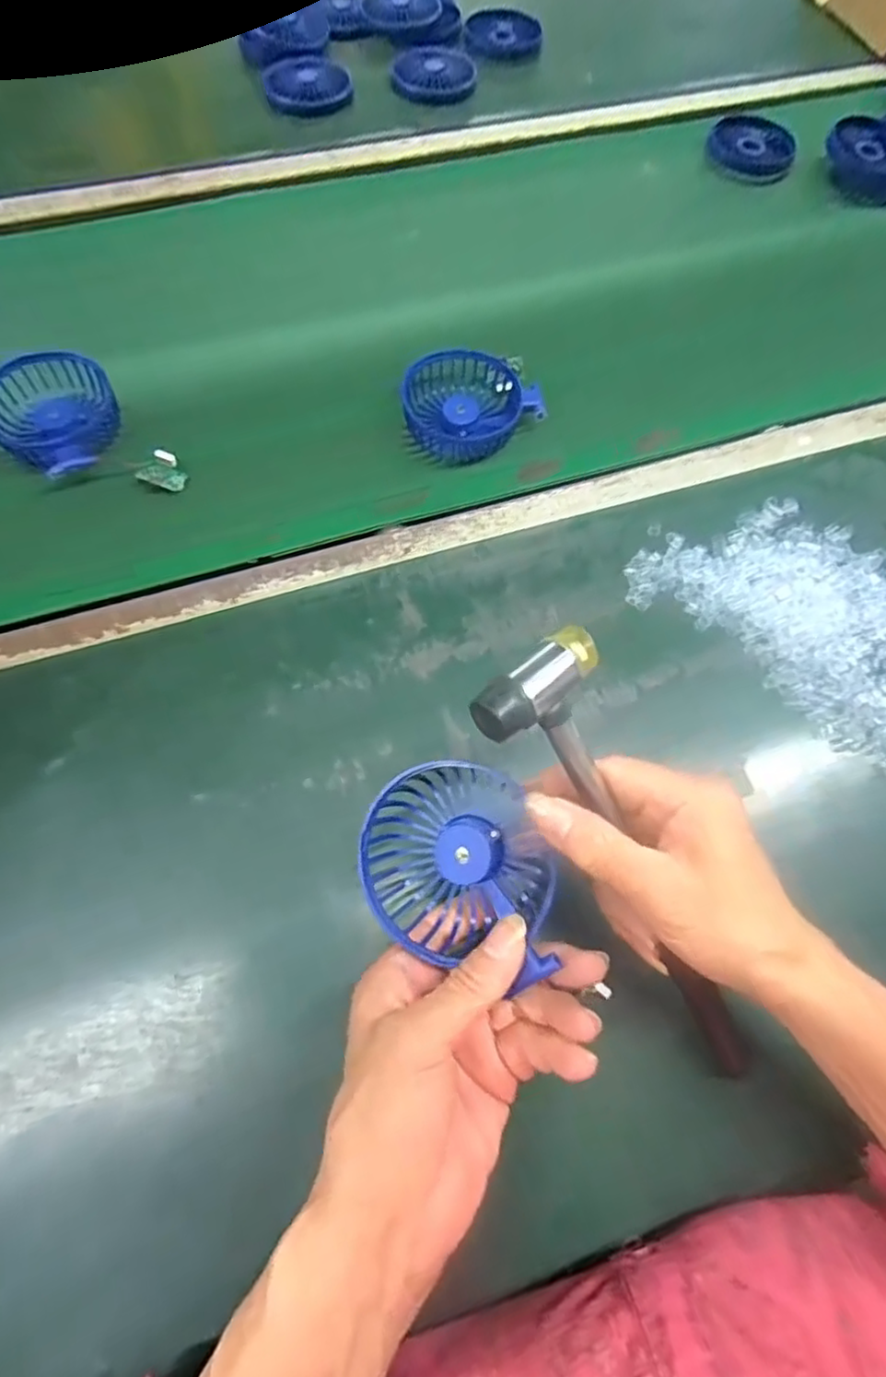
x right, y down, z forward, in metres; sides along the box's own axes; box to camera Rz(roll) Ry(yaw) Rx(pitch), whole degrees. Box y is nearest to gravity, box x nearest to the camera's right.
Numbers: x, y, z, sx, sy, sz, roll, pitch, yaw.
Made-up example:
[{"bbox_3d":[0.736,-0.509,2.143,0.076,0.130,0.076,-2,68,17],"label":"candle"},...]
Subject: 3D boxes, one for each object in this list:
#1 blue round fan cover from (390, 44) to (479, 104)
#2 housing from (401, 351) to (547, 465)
[{"bbox_3d":[-0.009,-0.641,0.676,0.088,0.010,0.088,1,68,-2],"label":"blue round fan cover"},{"bbox_3d":[0.017,-0.215,0.495,0.092,0.033,0.083,-35,74,-15],"label":"housing"}]

